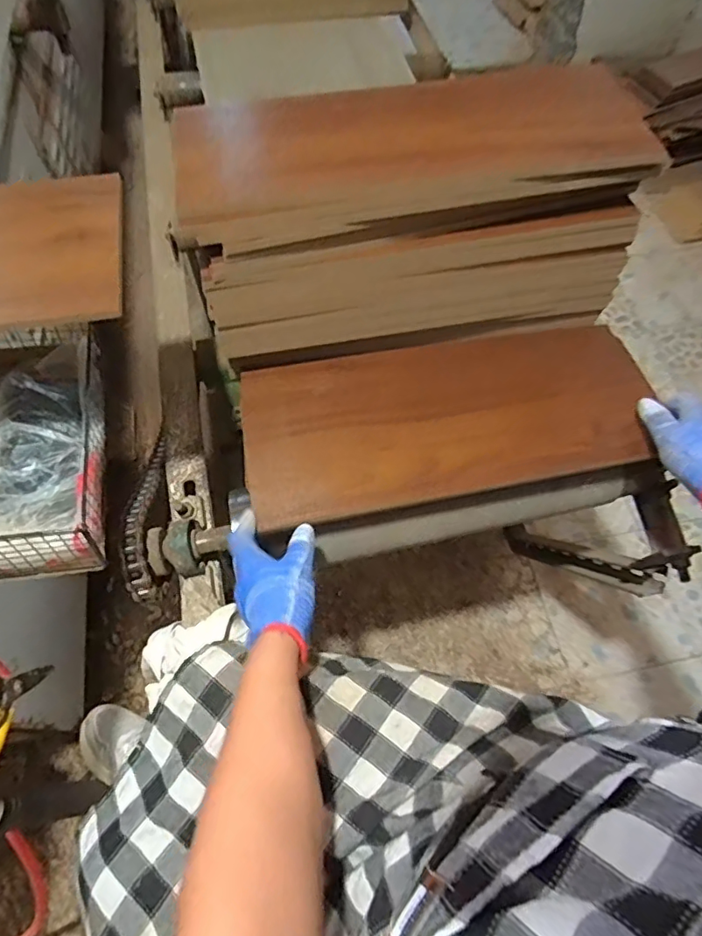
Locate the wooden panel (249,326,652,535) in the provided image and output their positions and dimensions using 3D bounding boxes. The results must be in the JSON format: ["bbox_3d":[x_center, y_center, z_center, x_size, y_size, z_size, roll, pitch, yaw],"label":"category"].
[{"bbox_3d":[0.110,-0.067,0.615,0.455,0.022,0.218,-10,56,-7],"label":"wooden panel"}]

